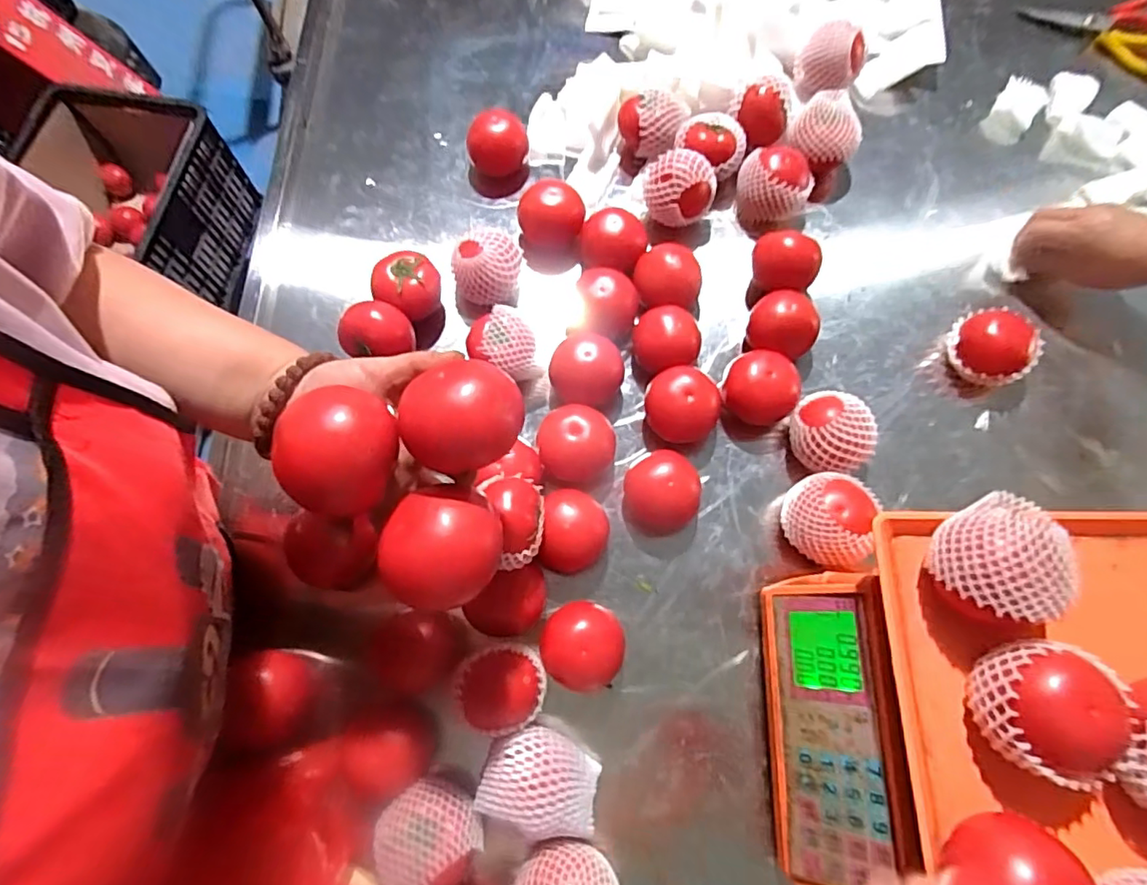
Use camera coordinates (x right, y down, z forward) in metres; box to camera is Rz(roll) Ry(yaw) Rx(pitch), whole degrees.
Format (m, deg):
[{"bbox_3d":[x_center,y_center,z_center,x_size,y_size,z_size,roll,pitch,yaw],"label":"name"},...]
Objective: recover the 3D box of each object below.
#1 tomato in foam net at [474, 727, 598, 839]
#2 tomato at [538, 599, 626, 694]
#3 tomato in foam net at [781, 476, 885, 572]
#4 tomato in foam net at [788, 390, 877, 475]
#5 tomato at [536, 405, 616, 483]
[{"bbox_3d":[-0.020,0.252,0.424,0.083,0.053,0.063,28,73,8],"label":"tomato in foam net"},{"bbox_3d":[0.007,0.166,0.465,0.063,0.054,0.066,0,71,-1],"label":"tomato"},{"bbox_3d":[0.215,0.066,0.485,0.066,0.062,0.076,8,71,2],"label":"tomato in foam net"},{"bbox_3d":[0.228,-0.004,0.513,0.063,0.058,0.070,-41,76,-13],"label":"tomato in foam net"},{"bbox_3d":[0.002,0.003,0.519,0.069,0.049,0.066,7,71,2],"label":"tomato"}]

